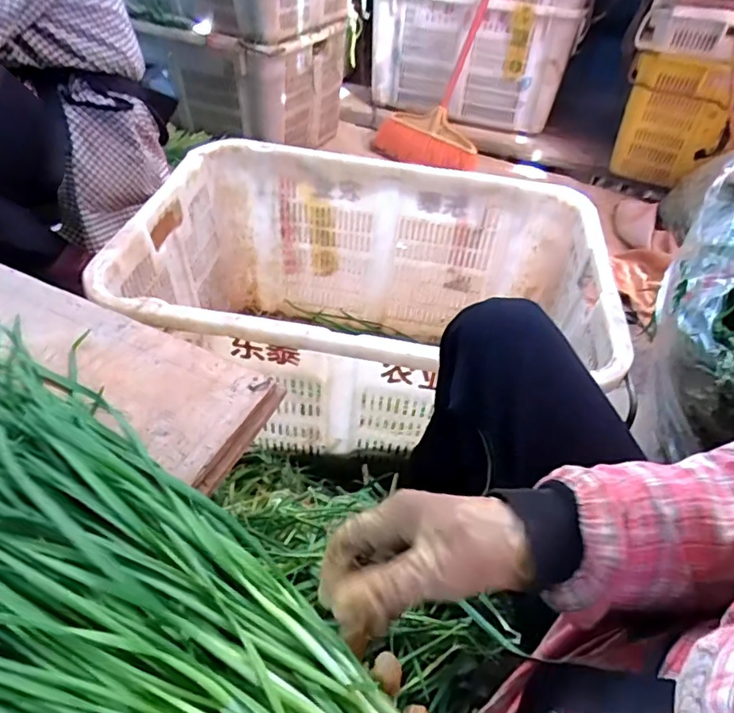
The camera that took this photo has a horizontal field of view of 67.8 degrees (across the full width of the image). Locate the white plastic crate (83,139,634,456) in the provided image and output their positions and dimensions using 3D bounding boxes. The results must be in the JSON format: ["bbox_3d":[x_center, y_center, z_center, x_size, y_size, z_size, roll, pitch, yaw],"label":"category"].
[{"bbox_3d":[-0.003,-0.056,0.898,0.655,0.357,0.459,7,45,4],"label":"white plastic crate"}]

